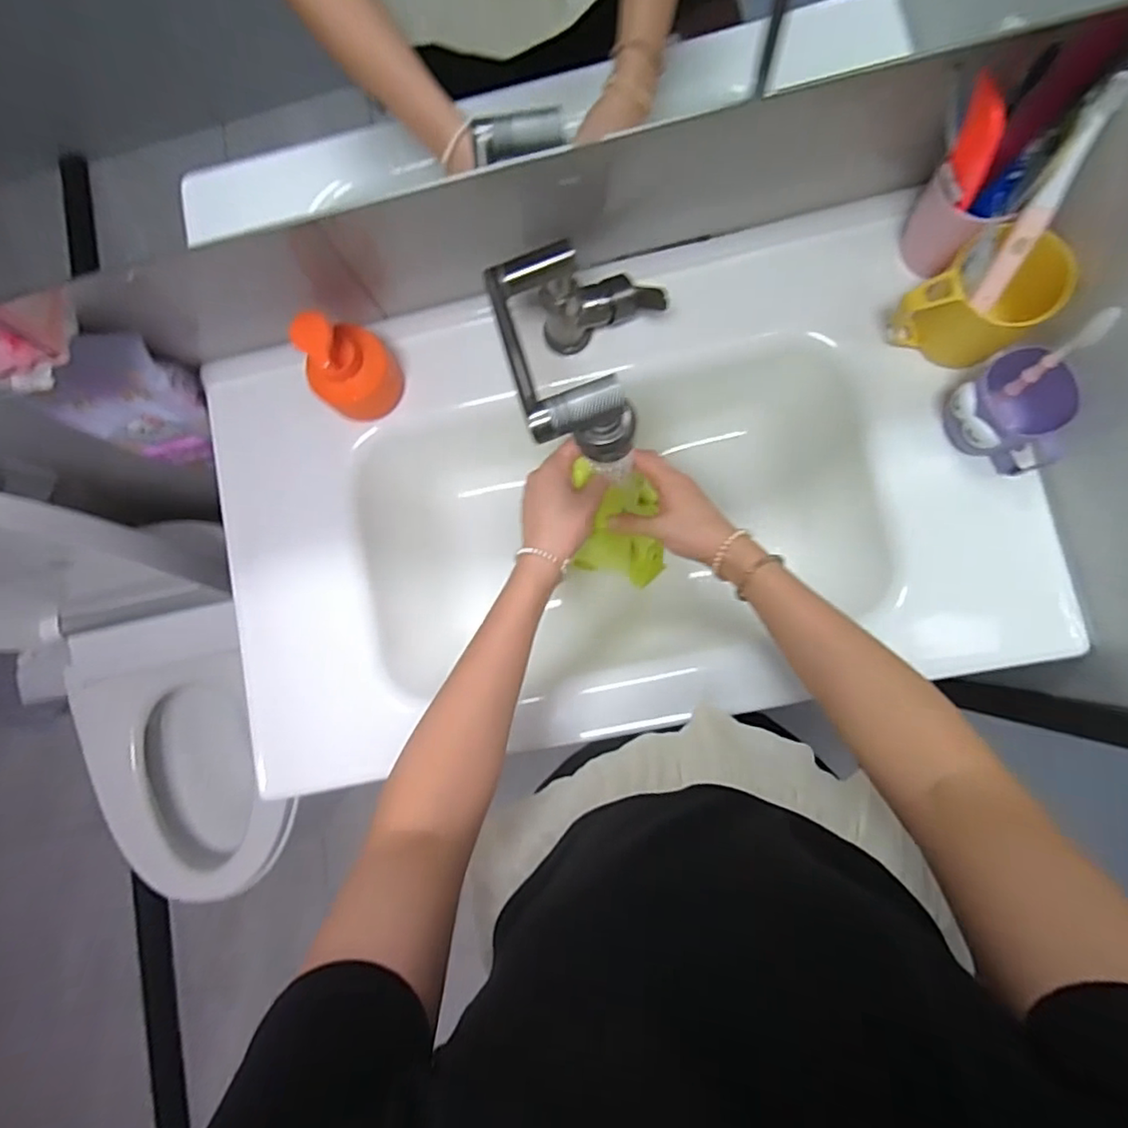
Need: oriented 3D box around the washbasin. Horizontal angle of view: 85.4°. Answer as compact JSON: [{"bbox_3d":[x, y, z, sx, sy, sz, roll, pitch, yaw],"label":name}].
[{"bbox_3d":[0.056,-0.061,0.693,0.825,0.157,0.469,-12,83,6],"label":"washbasin"}]

